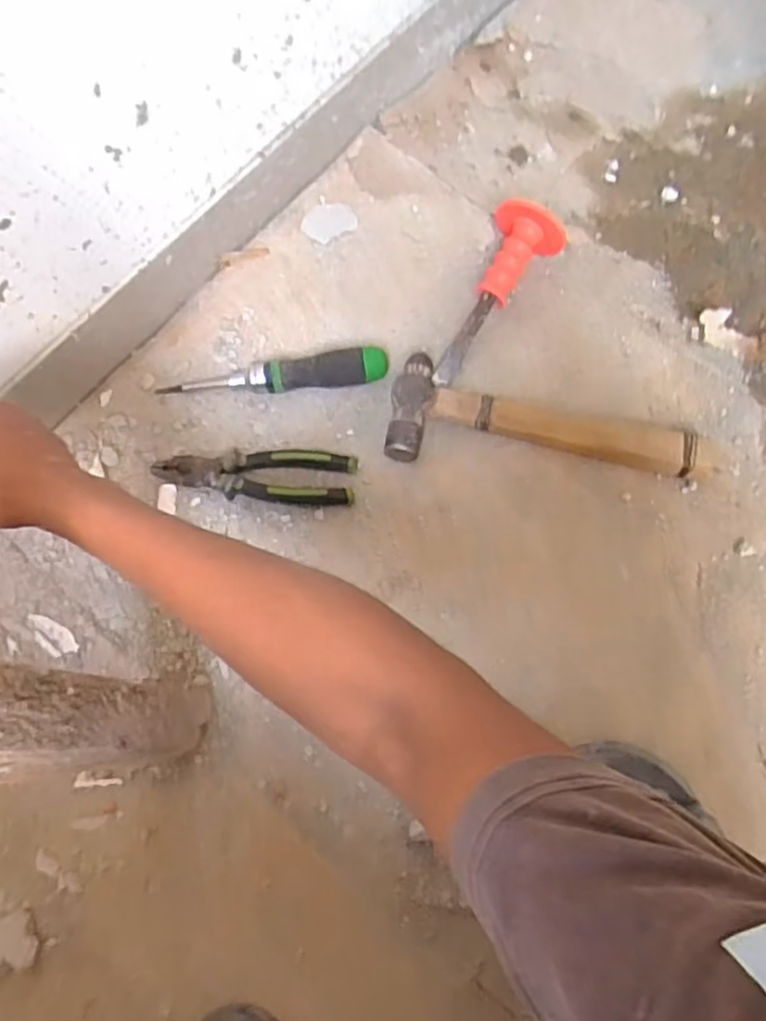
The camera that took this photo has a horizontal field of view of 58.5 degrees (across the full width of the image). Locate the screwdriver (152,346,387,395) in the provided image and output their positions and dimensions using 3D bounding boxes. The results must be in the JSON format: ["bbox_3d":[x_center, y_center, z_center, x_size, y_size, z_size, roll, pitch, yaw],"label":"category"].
[{"bbox_3d":[-0.108,-0.134,0.674,0.222,0.029,0.032,-3,74,0],"label":"screwdriver"}]

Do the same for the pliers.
[{"bbox_3d":[-0.123,-0.033,0.650,0.189,0.017,0.051,1,74,1],"label":"pliers"}]

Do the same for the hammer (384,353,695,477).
[{"bbox_3d":[0.149,-0.090,0.655,0.279,0.031,0.107,6,74,3],"label":"hammer"}]

